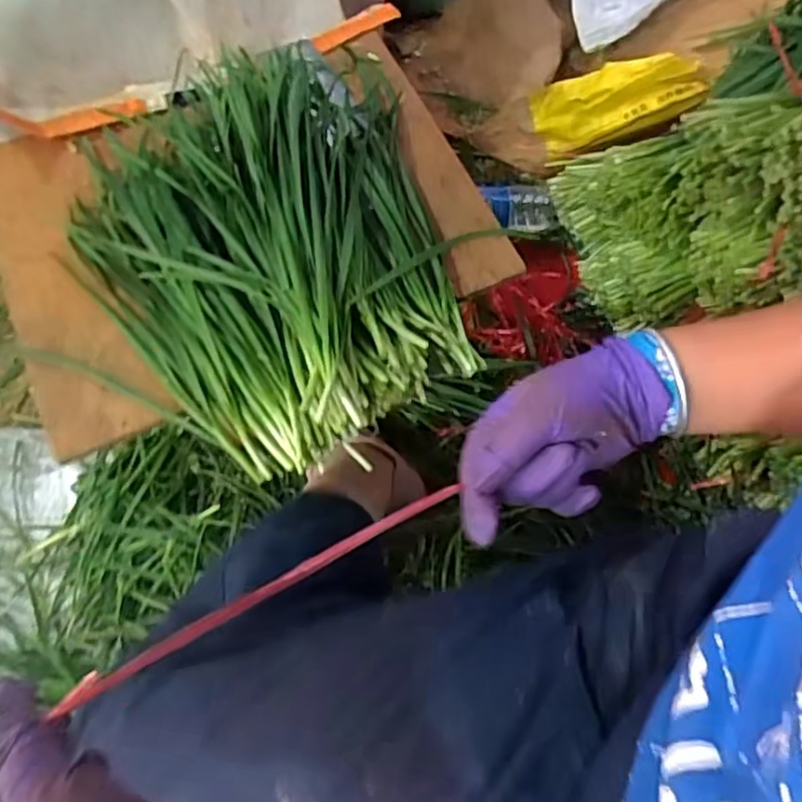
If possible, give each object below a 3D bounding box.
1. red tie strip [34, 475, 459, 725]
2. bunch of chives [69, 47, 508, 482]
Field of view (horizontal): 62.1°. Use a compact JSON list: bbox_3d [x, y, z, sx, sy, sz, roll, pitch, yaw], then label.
[{"bbox_3d":[-0.060,0.089,0.326,0.210,0.007,0.008,-25,69,-22],"label":"red tie strip"},{"bbox_3d":[-0.113,-0.169,0.610,0.343,0.100,0.428,-29,70,-13],"label":"bunch of chives"}]

